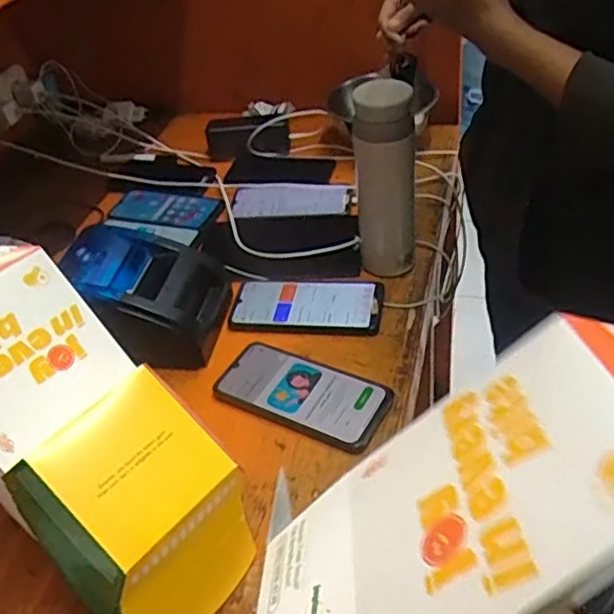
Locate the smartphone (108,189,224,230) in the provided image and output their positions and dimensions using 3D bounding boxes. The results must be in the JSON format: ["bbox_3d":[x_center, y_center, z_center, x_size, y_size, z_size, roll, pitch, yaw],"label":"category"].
[{"bbox_3d":[-0.208,-0.145,0.947,0.178,0.013,0.078,11,44,21],"label":"smartphone"}]

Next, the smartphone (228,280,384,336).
[{"bbox_3d":[-0.001,-0.004,0.741,0.170,0.008,0.084,1,41,10],"label":"smartphone"}]

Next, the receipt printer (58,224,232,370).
[{"bbox_3d":[-0.176,-0.013,0.708,0.159,0.099,0.152,-3,41,5],"label":"receipt printer"}]

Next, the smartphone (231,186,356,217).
[{"bbox_3d":[-0.022,-0.151,0.910,0.172,0.009,0.074,0,41,9],"label":"smartphone"}]

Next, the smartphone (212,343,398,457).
[{"bbox_3d":[-0.006,0.084,0.641,0.169,0.013,0.084,19,47,28],"label":"smartphone"}]

